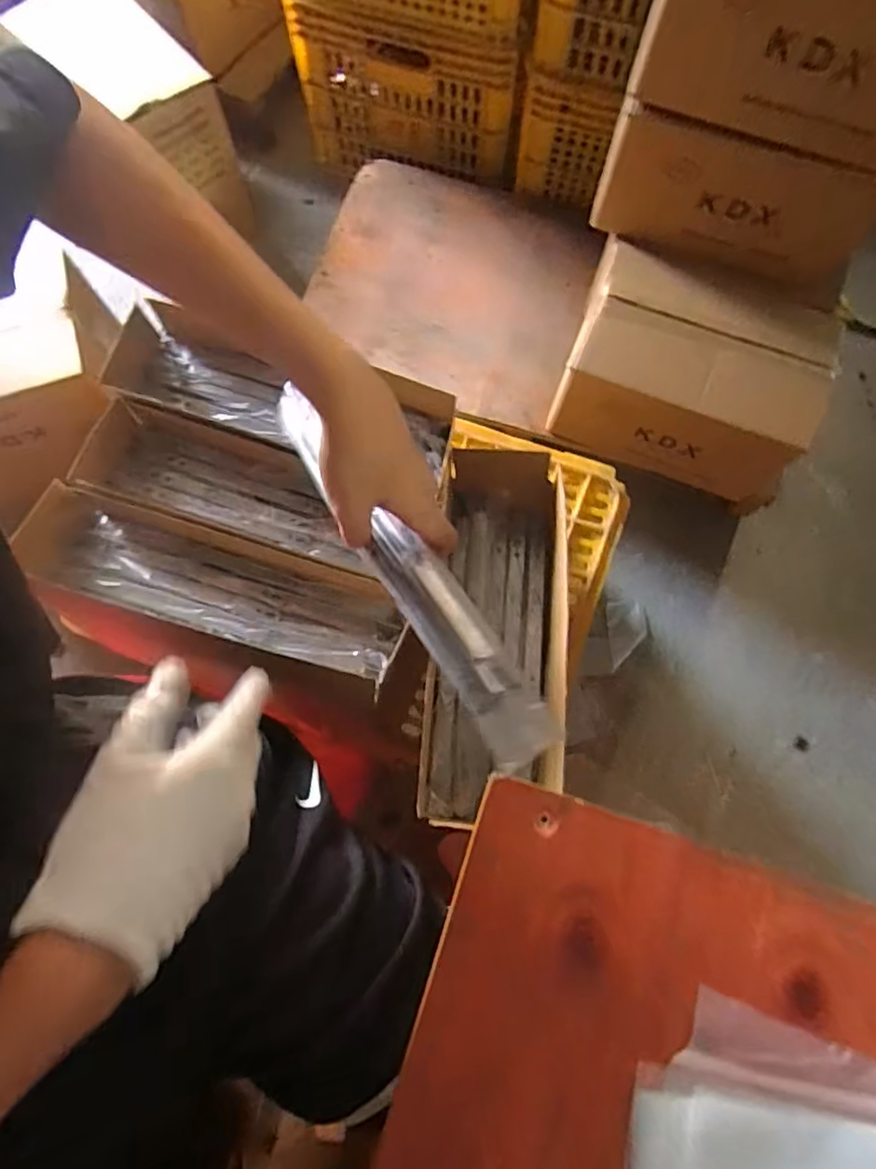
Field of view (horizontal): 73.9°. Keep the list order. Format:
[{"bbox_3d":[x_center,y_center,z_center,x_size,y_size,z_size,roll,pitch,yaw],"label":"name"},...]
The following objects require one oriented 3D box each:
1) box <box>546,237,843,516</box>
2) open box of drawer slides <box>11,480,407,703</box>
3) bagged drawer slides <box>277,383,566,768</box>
[{"bbox_3d":[0.358,-0.302,0.837,0.321,0.178,0.227,21,76,4],"label":"box"},{"bbox_3d":[-0.200,0.003,0.508,0.334,0.075,0.104,18,75,4],"label":"open box of drawer slides"},{"bbox_3d":[-0.033,-0.022,0.414,0.040,0.038,0.335,-33,64,-9],"label":"bagged drawer slides"}]

